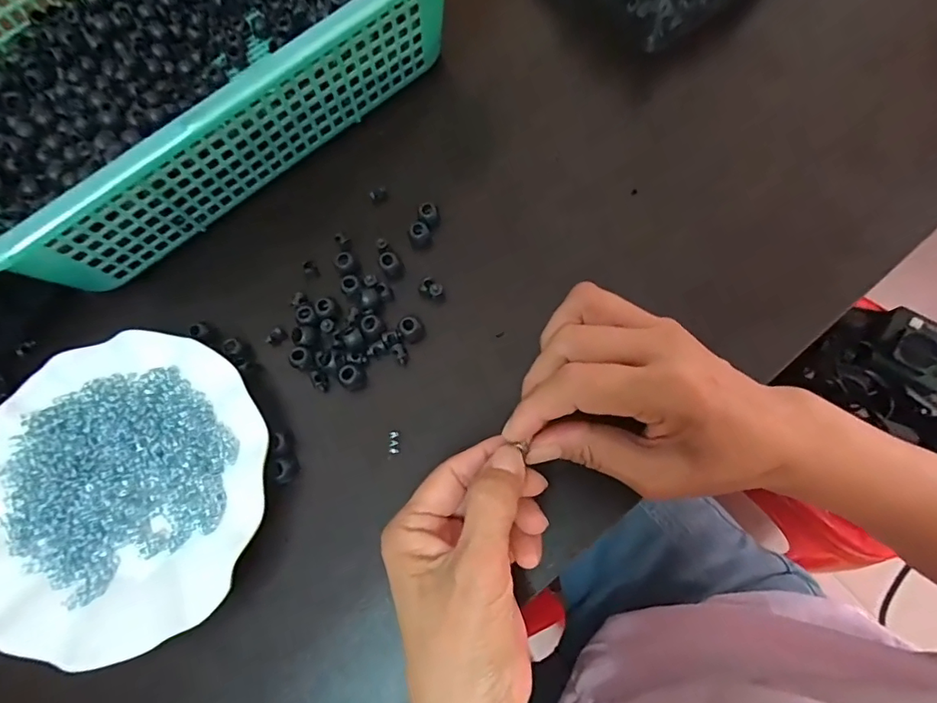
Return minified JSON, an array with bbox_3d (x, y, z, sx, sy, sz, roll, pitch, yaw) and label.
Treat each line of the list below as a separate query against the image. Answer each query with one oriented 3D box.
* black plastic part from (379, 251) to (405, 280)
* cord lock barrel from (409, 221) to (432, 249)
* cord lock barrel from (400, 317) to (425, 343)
[{"bbox_3d":[-0.052,-0.059,0.343,0.014,0.020,0.013,0,75,1],"label":"black plastic part"},{"bbox_3d":[-0.033,-0.081,0.350,0.014,0.019,0.011,-12,71,-2],"label":"cord lock barrel"},{"bbox_3d":[-0.037,-0.013,0.331,0.015,0.019,0.014,-1,71,2],"label":"cord lock barrel"}]

